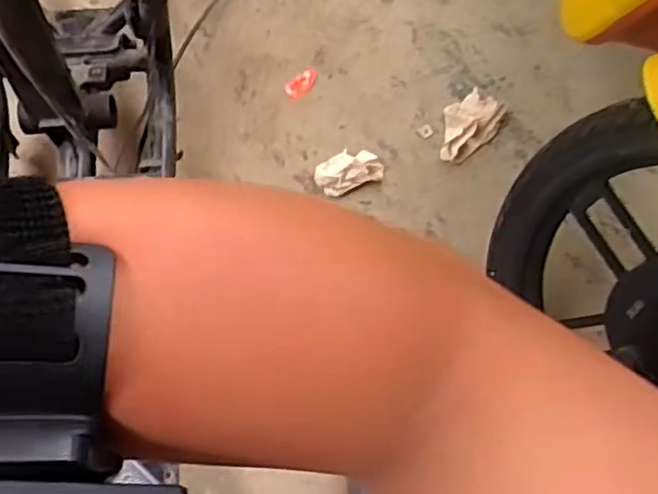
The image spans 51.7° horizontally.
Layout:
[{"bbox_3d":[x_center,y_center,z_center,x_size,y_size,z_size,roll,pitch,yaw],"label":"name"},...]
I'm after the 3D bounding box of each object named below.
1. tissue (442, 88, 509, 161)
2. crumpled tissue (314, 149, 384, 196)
[{"bbox_3d":[0.170,-0.150,0.853,0.069,0.039,0.098,36,69,14],"label":"tissue"},{"bbox_3d":[0.023,-0.095,0.835,0.082,0.029,0.049,-18,67,-10],"label":"crumpled tissue"}]

